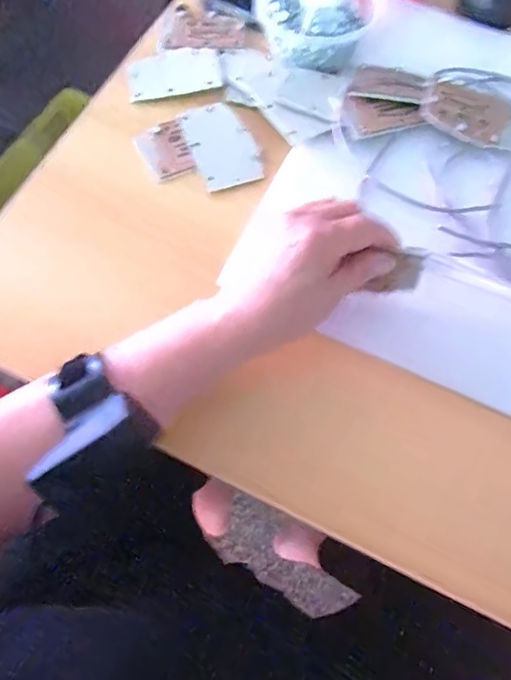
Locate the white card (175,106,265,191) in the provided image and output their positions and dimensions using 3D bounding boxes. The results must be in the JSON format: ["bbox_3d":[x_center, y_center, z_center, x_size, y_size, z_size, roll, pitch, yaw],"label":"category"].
[{"bbox_3d":[-0.030,-0.170,0.413,0.053,0.004,0.089,-20,70,-5],"label":"white card"}]

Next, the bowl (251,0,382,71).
[{"bbox_3d":[0.053,-0.297,0.425,0.107,0.049,0.088,18,70,4],"label":"bowl"}]

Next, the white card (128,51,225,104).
[{"bbox_3d":[-0.076,-0.249,0.443,0.086,0.009,0.053,-14,71,-7],"label":"white card"}]

